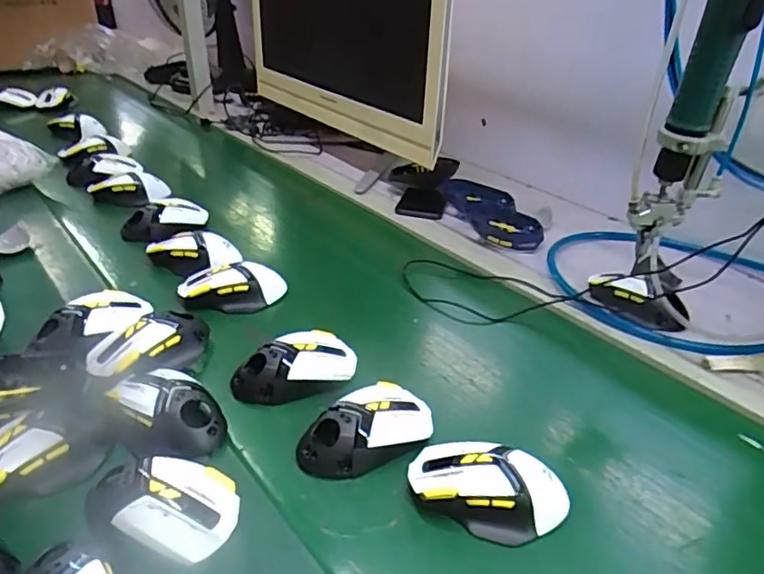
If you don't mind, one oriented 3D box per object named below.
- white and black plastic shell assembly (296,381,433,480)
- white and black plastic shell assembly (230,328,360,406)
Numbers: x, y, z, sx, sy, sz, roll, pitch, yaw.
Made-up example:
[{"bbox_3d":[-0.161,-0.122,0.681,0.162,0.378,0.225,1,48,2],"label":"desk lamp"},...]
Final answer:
[{"bbox_3d":[-0.016,0.119,0.492,0.121,0.036,0.069,-19,37,-29],"label":"white and black plastic shell assembly"},{"bbox_3d":[-0.086,0.076,0.554,0.116,0.038,0.059,-12,34,-20],"label":"white and black plastic shell assembly"}]

